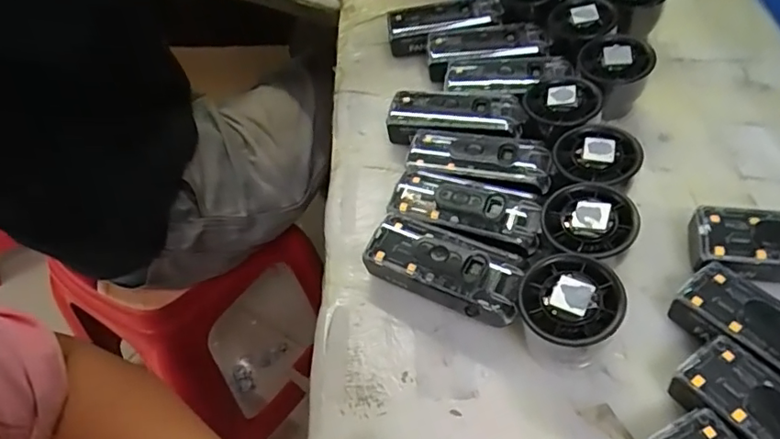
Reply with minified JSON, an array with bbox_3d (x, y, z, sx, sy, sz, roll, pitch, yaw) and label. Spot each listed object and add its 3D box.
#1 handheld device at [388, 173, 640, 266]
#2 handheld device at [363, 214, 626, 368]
[{"bbox_3d":[0.079,-0.001,0.388,0.162,0.061,0.054,16,52,17],"label":"handheld device"},{"bbox_3d":[0.059,0.042,0.360,0.167,0.061,0.057,22,54,22],"label":"handheld device"}]

